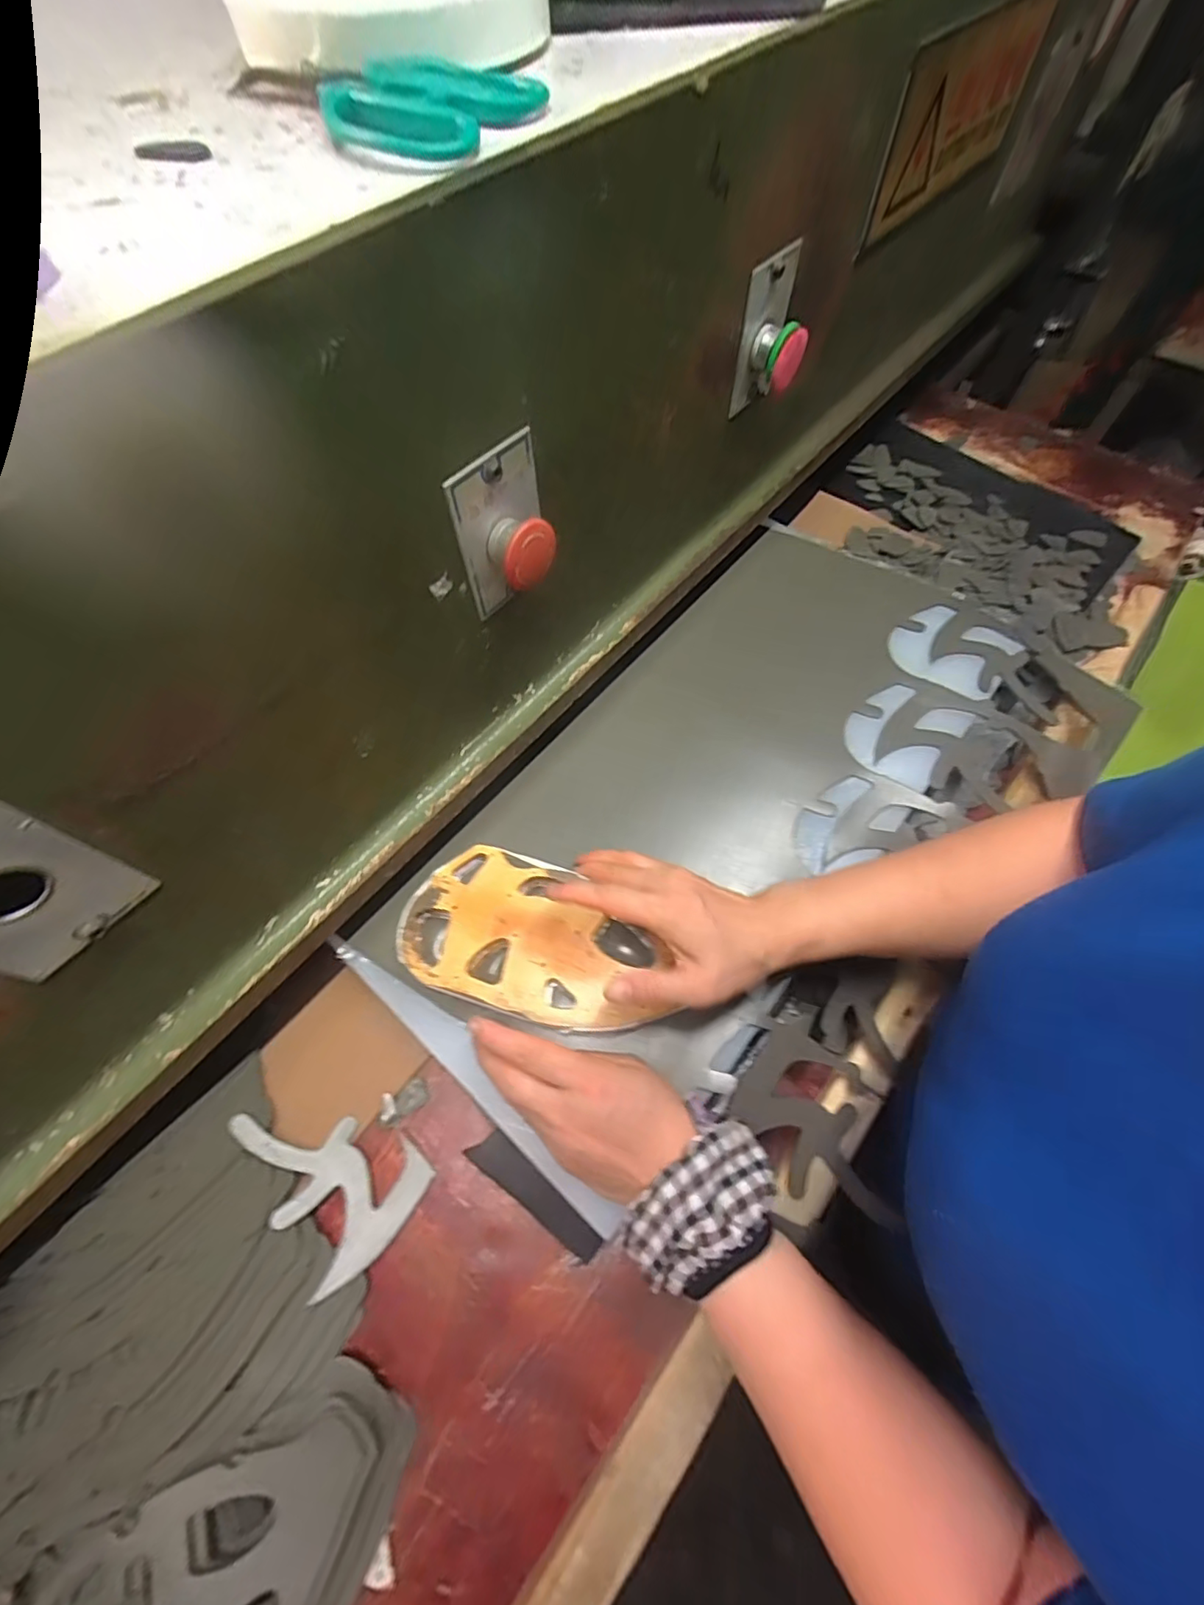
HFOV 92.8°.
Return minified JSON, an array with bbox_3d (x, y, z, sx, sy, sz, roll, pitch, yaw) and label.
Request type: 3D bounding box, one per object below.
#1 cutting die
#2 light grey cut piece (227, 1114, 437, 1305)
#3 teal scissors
[{"bbox_3d":[-0.046,0.094,0.399,0.180,0.016,0.104,15,65,10],"label":"cutting die"},{"bbox_3d":[-0.177,0.243,0.386,0.086,0.007,0.121,-30,69,-31],"label":"light grey cut piece"},{"bbox_3d":[-0.099,-0.297,0.239,0.146,0.011,0.071,28,68,16],"label":"teal scissors"}]

